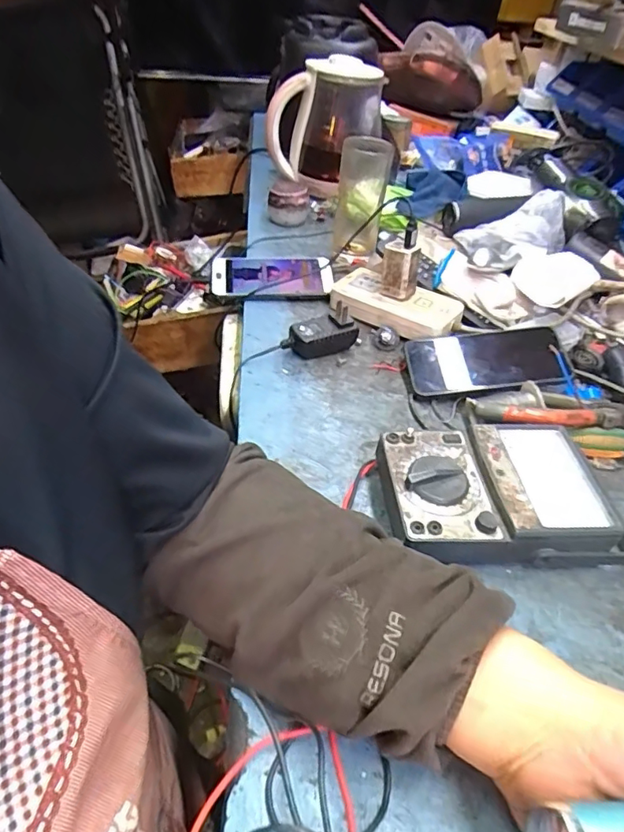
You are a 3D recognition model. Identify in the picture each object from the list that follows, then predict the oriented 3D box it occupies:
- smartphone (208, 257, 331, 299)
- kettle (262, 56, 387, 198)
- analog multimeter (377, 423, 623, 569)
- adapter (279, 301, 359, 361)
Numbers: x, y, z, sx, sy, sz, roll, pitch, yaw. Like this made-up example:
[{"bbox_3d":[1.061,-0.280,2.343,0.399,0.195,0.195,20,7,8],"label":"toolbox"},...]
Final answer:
[{"bbox_3d":[-0.051,-0.179,0.686,0.150,0.011,0.070,-1,55,-2],"label":"smartphone"},{"bbox_3d":[0.027,-0.489,0.911,0.196,0.196,0.145,-2,43,-10],"label":"kettle"},{"bbox_3d":[0.145,0.065,0.432,0.182,0.049,0.118,-3,43,-11],"label":"analog multimeter"},{"bbox_3d":[0.008,-0.090,0.590,0.082,0.042,0.039,-20,49,-27],"label":"adapter"}]

